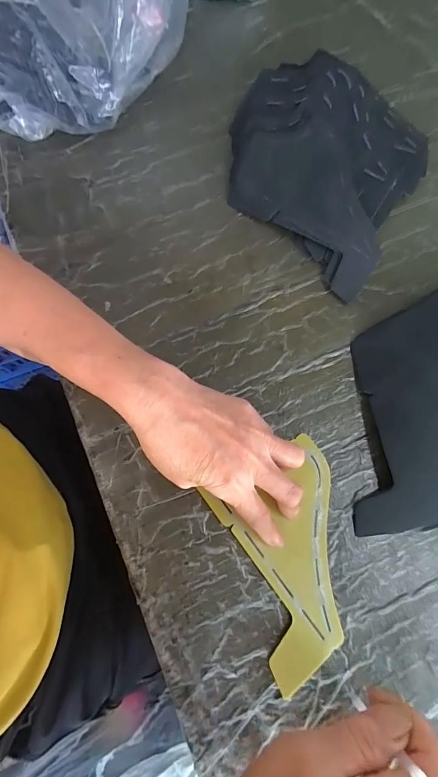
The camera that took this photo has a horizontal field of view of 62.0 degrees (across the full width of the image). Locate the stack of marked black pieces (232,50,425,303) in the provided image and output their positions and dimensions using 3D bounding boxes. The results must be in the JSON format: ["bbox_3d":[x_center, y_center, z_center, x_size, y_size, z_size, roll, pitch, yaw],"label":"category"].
[{"bbox_3d":[0.101,-0.239,0.380,0.206,0.050,0.235,28,75,9],"label":"stack of marked black pieces"}]

